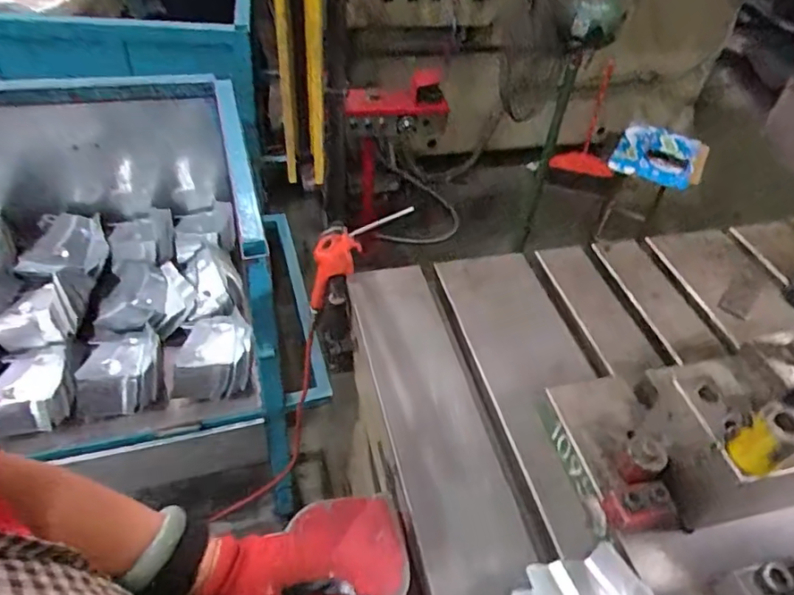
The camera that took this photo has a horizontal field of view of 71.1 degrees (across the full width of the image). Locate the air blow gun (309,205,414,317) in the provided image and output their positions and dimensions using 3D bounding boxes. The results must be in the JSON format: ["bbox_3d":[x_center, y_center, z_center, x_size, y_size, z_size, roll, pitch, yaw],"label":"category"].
[{"bbox_3d":[-0.078,-0.064,0.806,0.076,0.220,0.030,21,35,-36],"label":"air blow gun"}]

